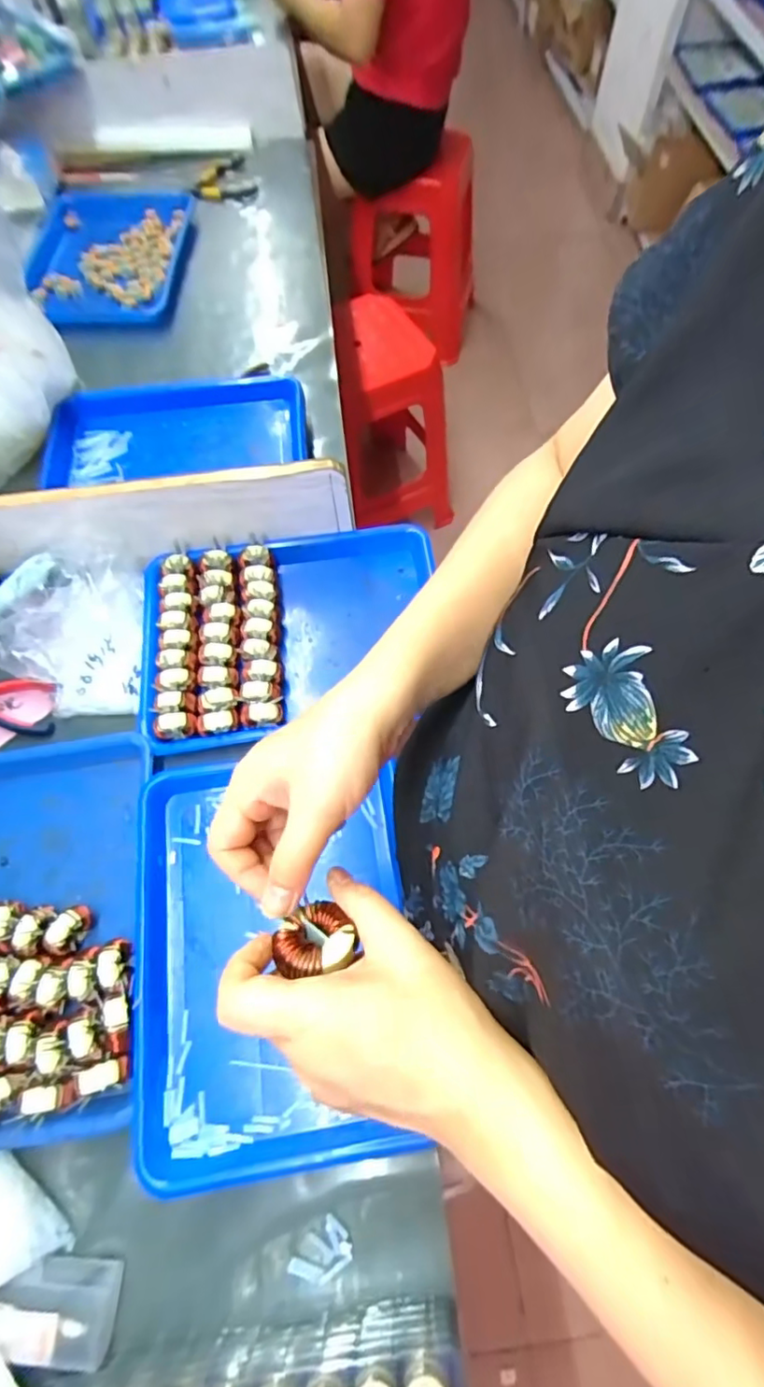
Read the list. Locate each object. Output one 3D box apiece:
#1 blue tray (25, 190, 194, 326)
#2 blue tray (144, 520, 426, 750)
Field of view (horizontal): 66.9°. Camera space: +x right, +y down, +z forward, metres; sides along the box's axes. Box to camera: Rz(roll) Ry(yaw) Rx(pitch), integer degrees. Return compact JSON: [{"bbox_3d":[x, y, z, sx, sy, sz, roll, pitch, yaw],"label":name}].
[{"bbox_3d":[-0.467,-0.758,0.980,0.266,0.027,0.392,-2,65,1],"label":"blue tray"},{"bbox_3d":[-0.098,-0.069,0.647,0.321,0.053,0.241,-8,65,-2],"label":"blue tray"}]

